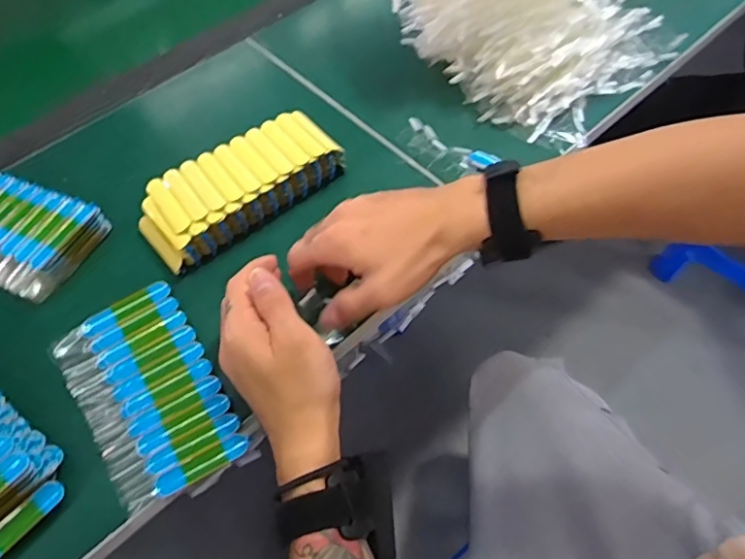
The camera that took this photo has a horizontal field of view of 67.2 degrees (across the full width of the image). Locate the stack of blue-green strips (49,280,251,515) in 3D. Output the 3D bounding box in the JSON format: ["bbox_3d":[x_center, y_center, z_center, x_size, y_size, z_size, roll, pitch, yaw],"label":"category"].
[{"bbox_3d":[-0.157,0.077,0.393,0.090,0.007,0.149,-31,62,-15],"label":"stack of blue-green strips"}]

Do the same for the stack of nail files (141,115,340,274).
[{"bbox_3d":[-0.111,-0.079,0.471,0.170,0.039,0.069,-37,63,-18],"label":"stack of nail files"}]

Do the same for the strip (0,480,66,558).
[{"bbox_3d":[-0.218,0.151,0.343,0.016,0.006,0.062,40,65,7],"label":"strip"}]

